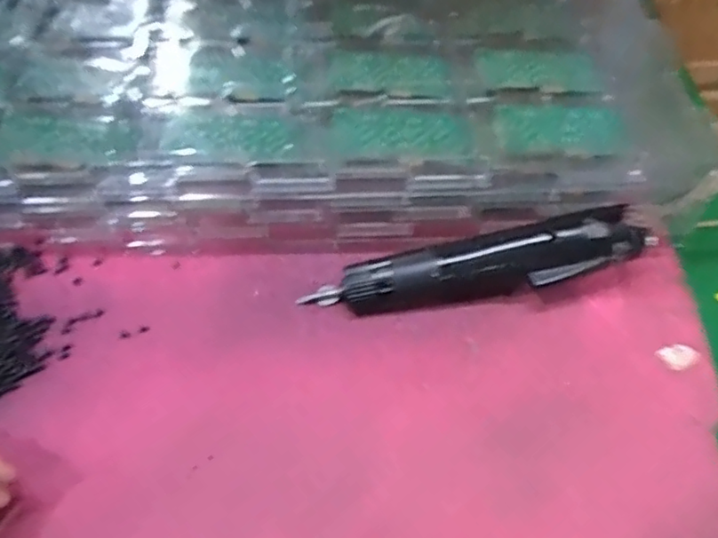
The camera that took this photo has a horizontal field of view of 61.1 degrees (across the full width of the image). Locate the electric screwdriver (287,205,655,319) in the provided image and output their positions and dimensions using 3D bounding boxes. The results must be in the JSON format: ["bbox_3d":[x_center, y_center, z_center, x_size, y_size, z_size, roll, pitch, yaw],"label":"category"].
[{"bbox_3d":[0.078,0.000,0.405,0.219,0.030,0.039,-12,56,7],"label":"electric screwdriver"}]

